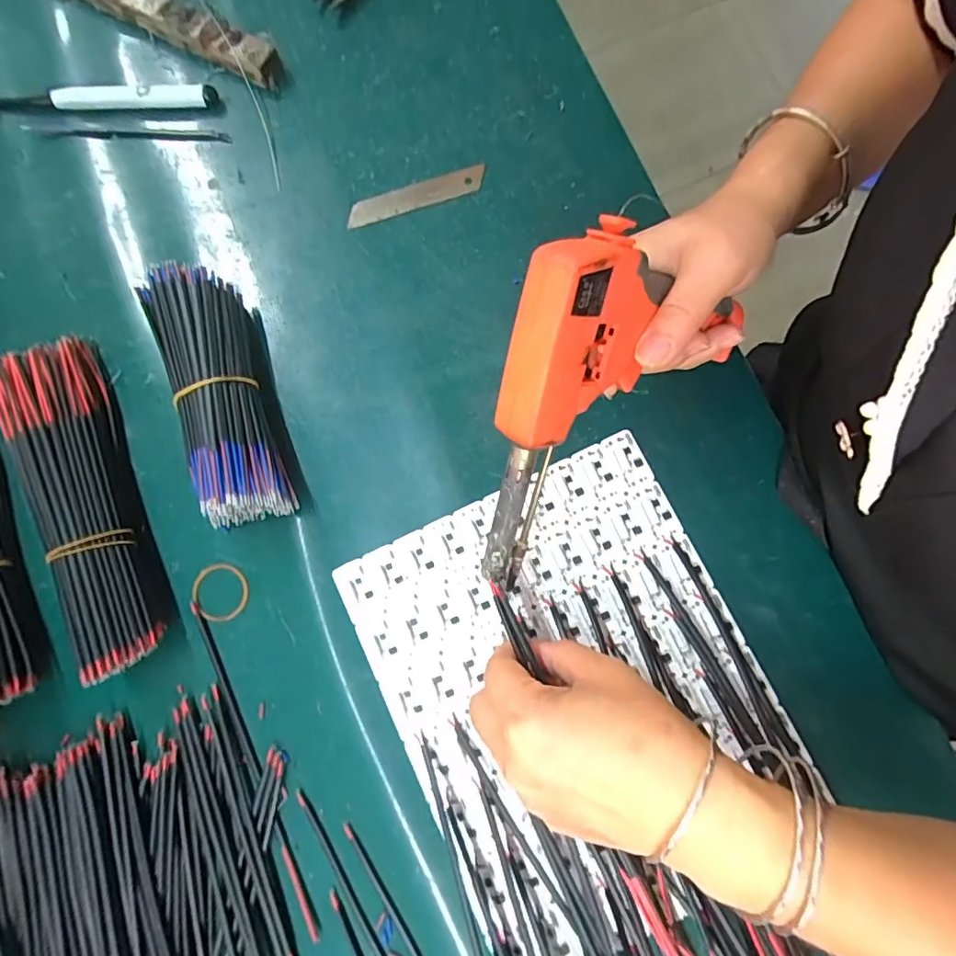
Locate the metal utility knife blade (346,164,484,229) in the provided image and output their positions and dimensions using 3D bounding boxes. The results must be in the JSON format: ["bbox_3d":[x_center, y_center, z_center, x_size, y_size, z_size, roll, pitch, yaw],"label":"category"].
[{"bbox_3d":[-0.041,-0.190,0.362,0.095,0.004,0.018,-17,92,-1],"label":"metal utility knife blade"}]

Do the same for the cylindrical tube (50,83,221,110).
[{"bbox_3d":[-0.238,-0.263,0.373,0.110,0.015,0.011,-4,80,0],"label":"cylindrical tube"}]

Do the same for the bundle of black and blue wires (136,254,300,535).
[{"bbox_3d":[-0.151,-0.048,0.313,0.050,0.042,0.149,-16,80,-2],"label":"bundle of black and blue wires"}]

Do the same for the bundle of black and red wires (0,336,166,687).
[{"bbox_3d":[-0.227,0.013,0.311,0.045,0.042,0.200,-21,80,-3],"label":"bundle of black and red wires"}]

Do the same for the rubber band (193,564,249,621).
[{"bbox_3d":[-0.153,0.068,0.320,0.032,0.004,0.033,-13,80,-2],"label":"rubber band"}]

